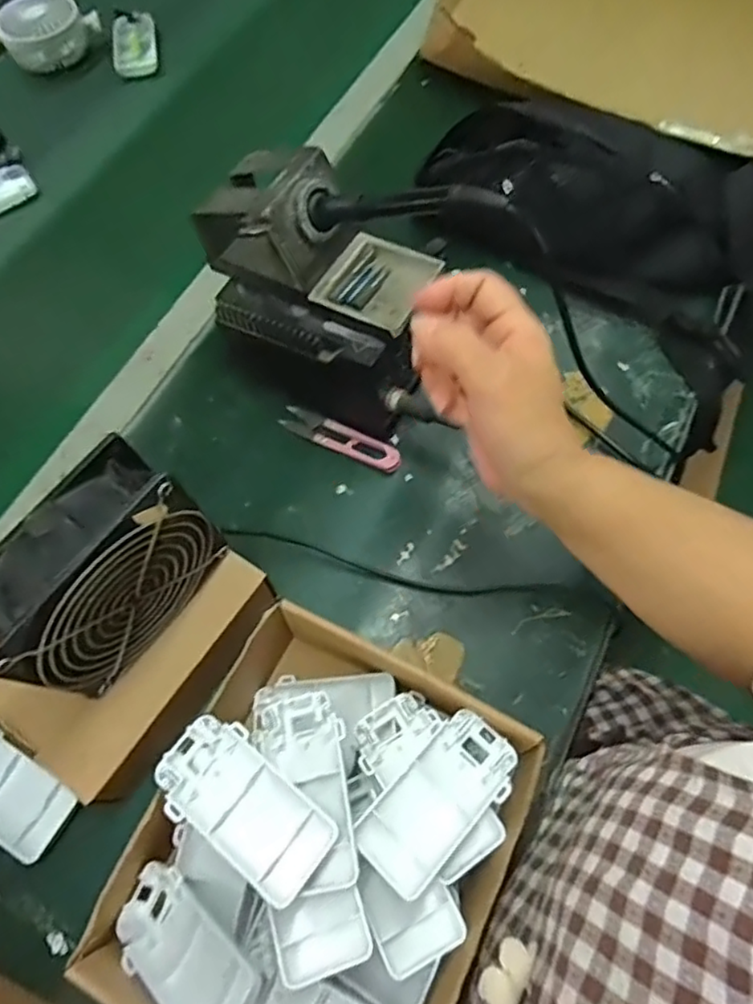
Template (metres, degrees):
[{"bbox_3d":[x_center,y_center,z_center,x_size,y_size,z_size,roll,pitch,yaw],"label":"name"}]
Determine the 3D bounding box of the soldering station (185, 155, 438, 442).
[{"bbox_3d":[-0.042,-0.150,0.472,0.171,0.157,0.111,31,70,14],"label":"soldering station"}]

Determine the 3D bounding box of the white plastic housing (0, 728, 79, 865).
[{"bbox_3d":[-0.239,0.182,0.407,0.095,0.013,0.047,25,69,11],"label":"white plastic housing"}]

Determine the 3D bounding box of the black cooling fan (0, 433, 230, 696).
[{"bbox_3d":[-0.147,0.041,0.348,0.044,0.114,0.115,35,71,15],"label":"black cooling fan"}]

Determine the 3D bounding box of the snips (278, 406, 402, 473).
[{"bbox_3d":[-0.028,-0.050,0.510,0.102,0.009,0.023,24,69,11],"label":"snips"}]

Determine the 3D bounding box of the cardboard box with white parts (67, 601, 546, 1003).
[{"bbox_3d":[-0.031,0.187,0.357,0.178,0.092,0.211,23,68,11],"label":"cardboard box with white parts"}]

